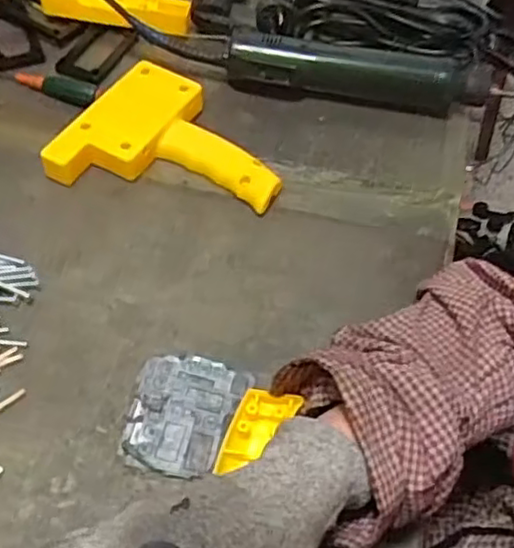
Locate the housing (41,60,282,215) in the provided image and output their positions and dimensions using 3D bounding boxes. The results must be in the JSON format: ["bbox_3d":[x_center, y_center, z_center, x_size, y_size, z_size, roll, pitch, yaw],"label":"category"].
[{"bbox_3d":[-0.063,-0.108,0.516,0.164,0.030,0.109,10,56,2],"label":"housing"}]

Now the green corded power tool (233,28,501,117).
[{"bbox_3d":[0.082,-0.164,0.555,0.212,0.041,0.044,6,56,-1],"label":"green corded power tool"}]

